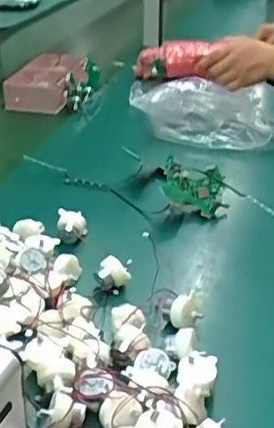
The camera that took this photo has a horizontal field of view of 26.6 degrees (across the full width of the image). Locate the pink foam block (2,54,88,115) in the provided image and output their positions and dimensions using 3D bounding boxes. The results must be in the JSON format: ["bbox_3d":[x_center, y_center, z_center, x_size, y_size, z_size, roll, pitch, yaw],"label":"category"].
[{"bbox_3d":[-0.168,-0.252,1.105,0.127,0.071,0.150,11,30,14],"label":"pink foam block"}]

